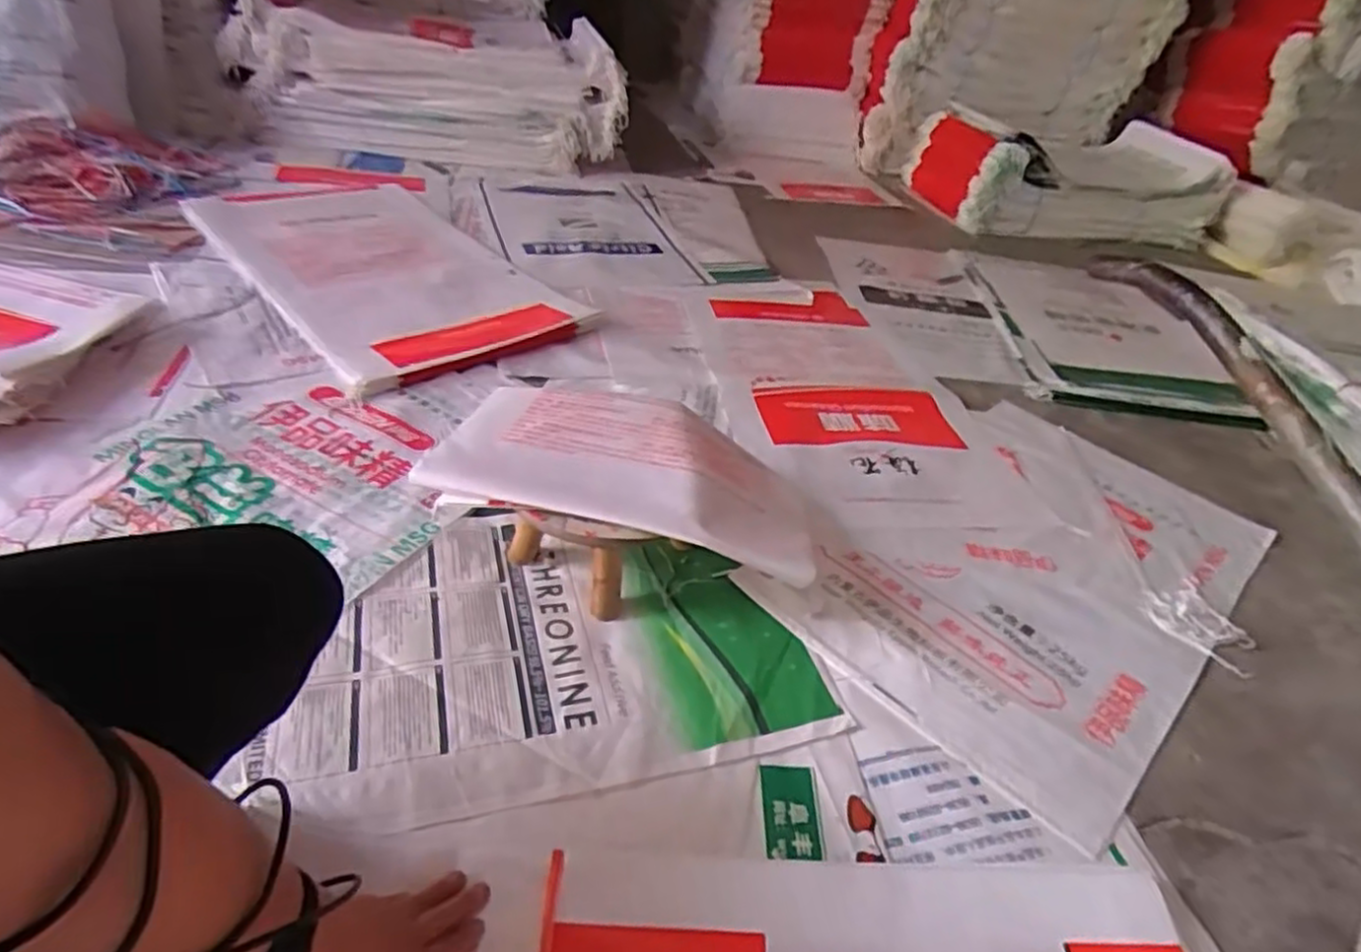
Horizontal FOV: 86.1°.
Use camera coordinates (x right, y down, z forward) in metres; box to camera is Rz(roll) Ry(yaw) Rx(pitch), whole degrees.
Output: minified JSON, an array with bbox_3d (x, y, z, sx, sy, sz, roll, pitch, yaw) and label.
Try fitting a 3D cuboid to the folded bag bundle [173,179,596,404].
[{"bbox_3d":[-0.663,-0.469,1.593,0.512,0.066,0.922,-25,49,-37],"label":"folded bag bundle"}]

